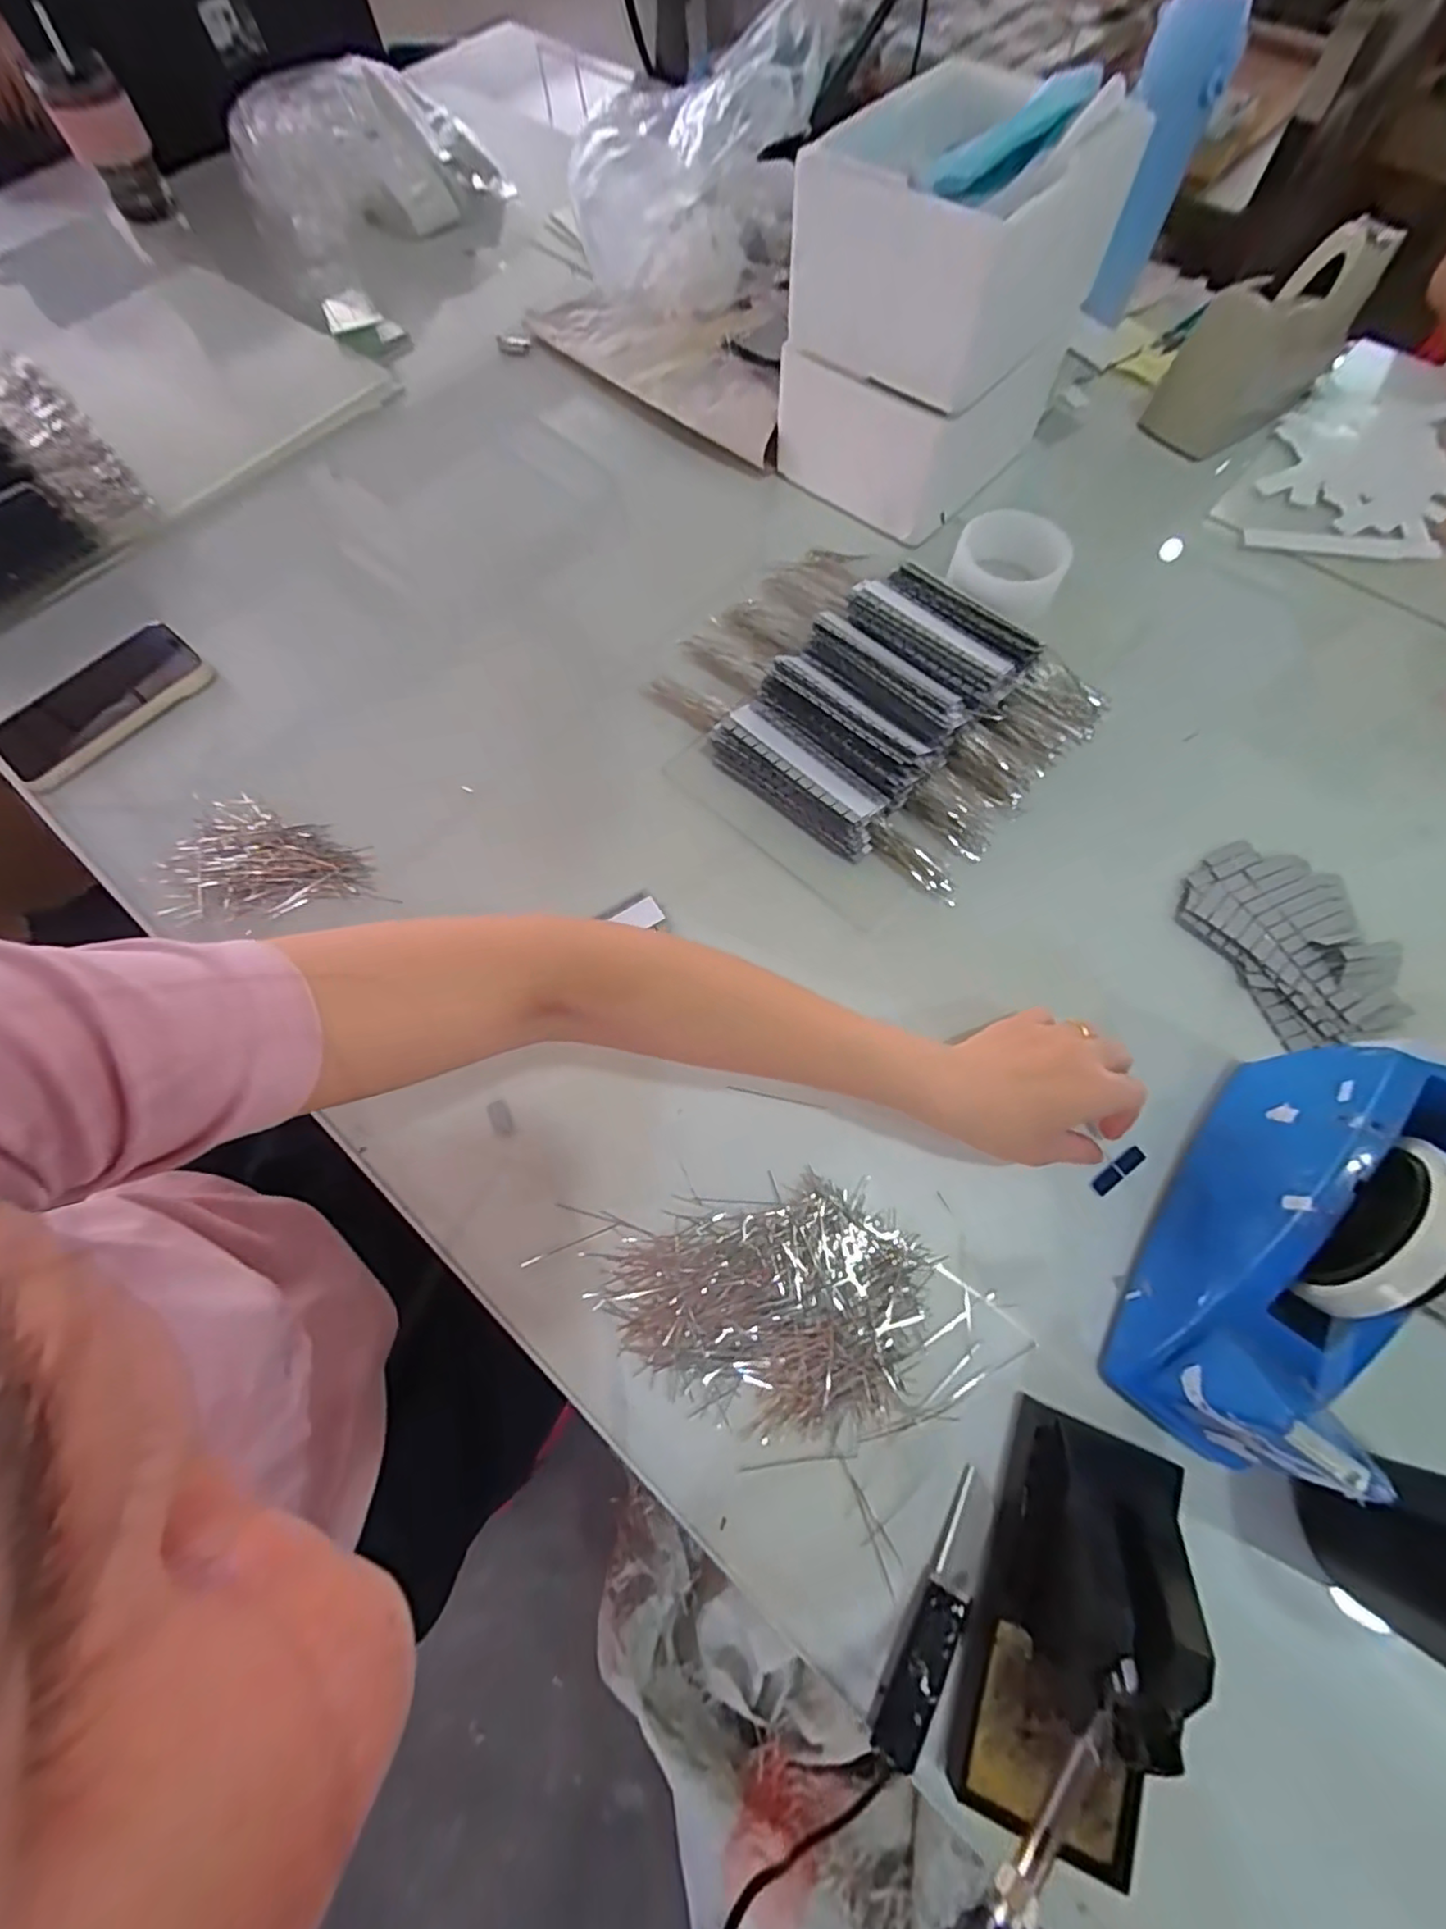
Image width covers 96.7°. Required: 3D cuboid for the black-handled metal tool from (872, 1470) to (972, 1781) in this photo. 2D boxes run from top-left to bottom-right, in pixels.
[{"bbox_3d":[0.106,0.314,0.312,0.024,0.009,0.117,25,71,11],"label":"black-handled metal tool"}]

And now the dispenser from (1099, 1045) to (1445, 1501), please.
[{"bbox_3d":[0.284,0.138,0.316,0.070,0.114,0.201,34,73,14],"label":"dispenser"}]

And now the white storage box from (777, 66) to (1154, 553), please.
[{"bbox_3d":[0.178,-0.539,0.534,0.175,0.210,0.202,40,74,15],"label":"white storage box"}]

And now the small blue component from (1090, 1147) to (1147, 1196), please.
[{"bbox_3d":[0.236,0.122,0.382,0.038,0.004,0.010,-32,71,-11],"label":"small blue component"}]

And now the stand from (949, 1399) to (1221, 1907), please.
[{"bbox_3d":[0.163,0.300,0.283,0.075,0.064,0.157,19,70,9],"label":"stand"}]

